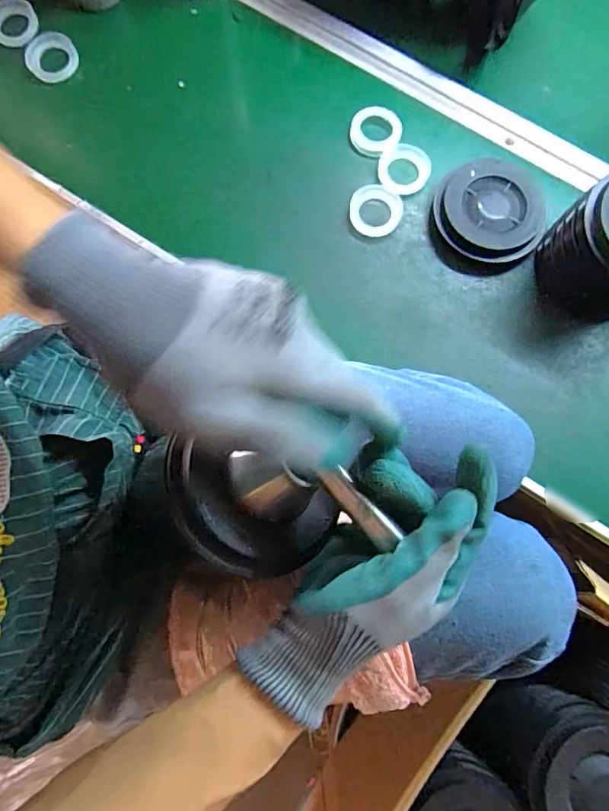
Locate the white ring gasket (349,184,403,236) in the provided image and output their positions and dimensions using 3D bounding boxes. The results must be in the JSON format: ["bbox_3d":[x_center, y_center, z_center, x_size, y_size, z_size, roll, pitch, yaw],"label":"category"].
[{"bbox_3d":[0.081,-0.221,0.540,0.059,0.007,0.057,0,78,-1],"label":"white ring gasket"}]

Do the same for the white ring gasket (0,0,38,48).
[{"bbox_3d":[-0.355,-0.464,0.582,0.061,0.014,0.059,0,78,-1],"label":"white ring gasket"}]

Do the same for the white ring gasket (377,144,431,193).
[{"bbox_3d":[0.114,-0.271,0.547,0.058,0.007,0.056,0,78,-1],"label":"white ring gasket"}]

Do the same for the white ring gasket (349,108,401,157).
[{"bbox_3d":[0.084,-0.317,0.554,0.055,0.013,0.062,25,79,4],"label":"white ring gasket"}]

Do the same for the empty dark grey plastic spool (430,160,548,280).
[{"bbox_3d":[0.203,-0.212,0.531,0.115,0.025,0.131,13,79,2],"label":"empty dark grey plastic spool"}]

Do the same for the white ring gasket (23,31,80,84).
[{"bbox_3d":[-0.303,-0.417,0.572,0.059,0.016,0.062,0,78,-1],"label":"white ring gasket"}]

